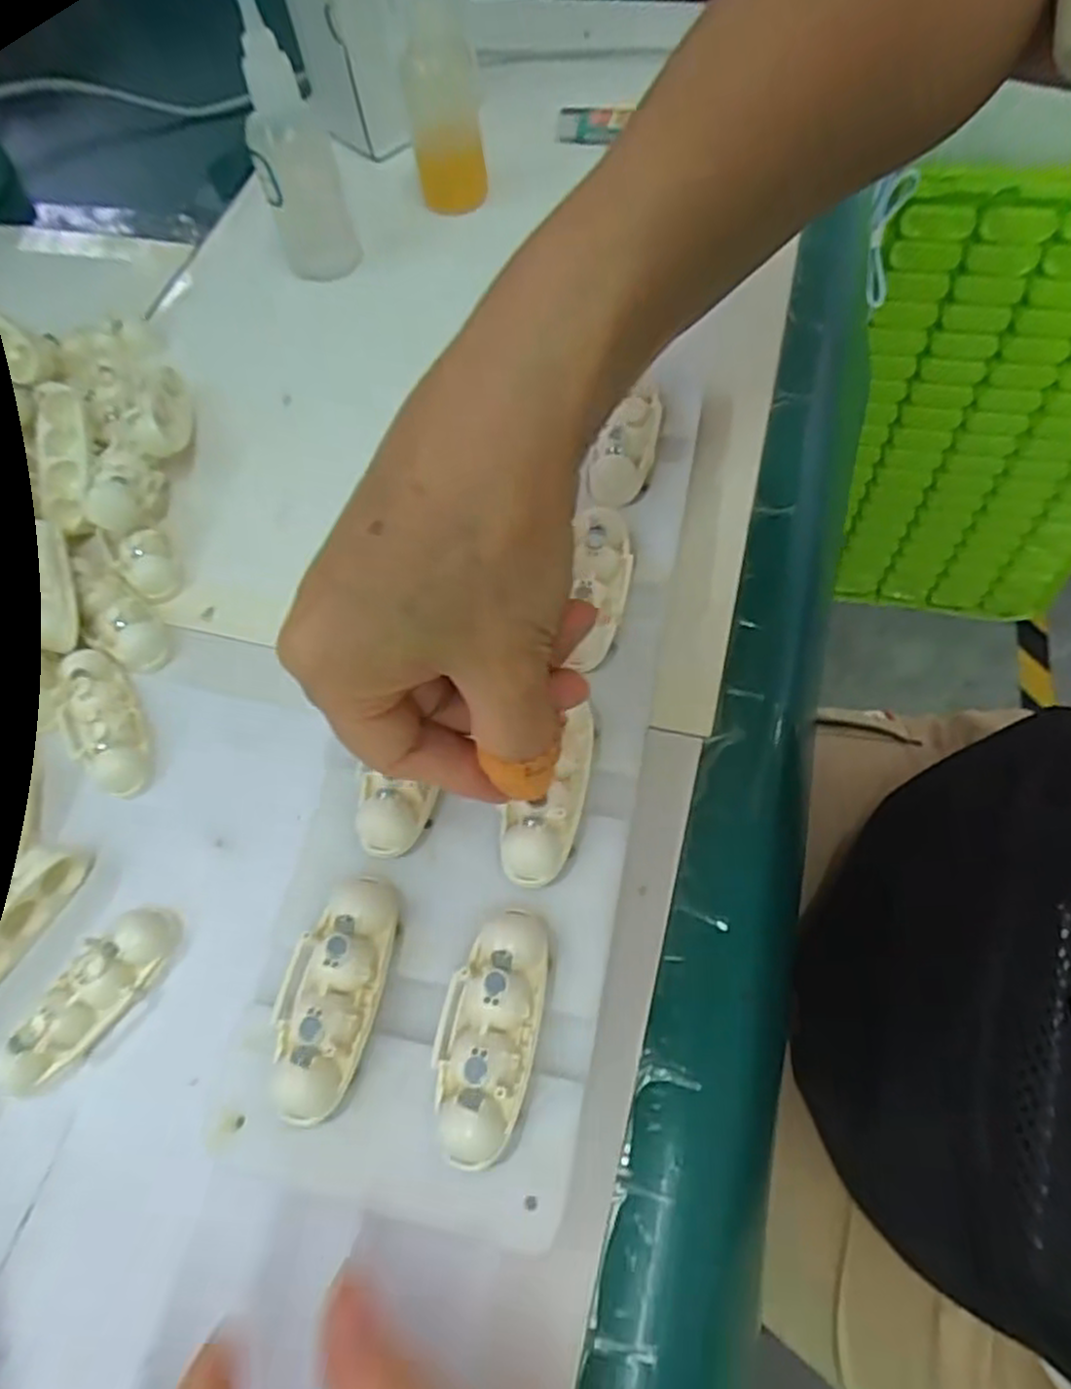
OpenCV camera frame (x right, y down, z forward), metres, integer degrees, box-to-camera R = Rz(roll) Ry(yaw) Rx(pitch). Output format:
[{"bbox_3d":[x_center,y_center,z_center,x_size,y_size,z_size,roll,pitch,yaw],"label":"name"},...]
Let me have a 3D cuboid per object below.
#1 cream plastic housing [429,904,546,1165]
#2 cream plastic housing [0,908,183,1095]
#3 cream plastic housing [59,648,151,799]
[{"bbox_3d":[-0.012,0.090,0.204,0.025,0.013,0.063,9,64,9],"label":"cream plastic housing"},{"bbox_3d":[-0.139,0.094,0.235,0.021,0.015,0.060,35,70,20],"label":"cream plastic housing"},{"bbox_3d":[-0.161,0.010,0.279,0.024,0.012,0.062,-28,64,-10],"label":"cream plastic housing"}]

